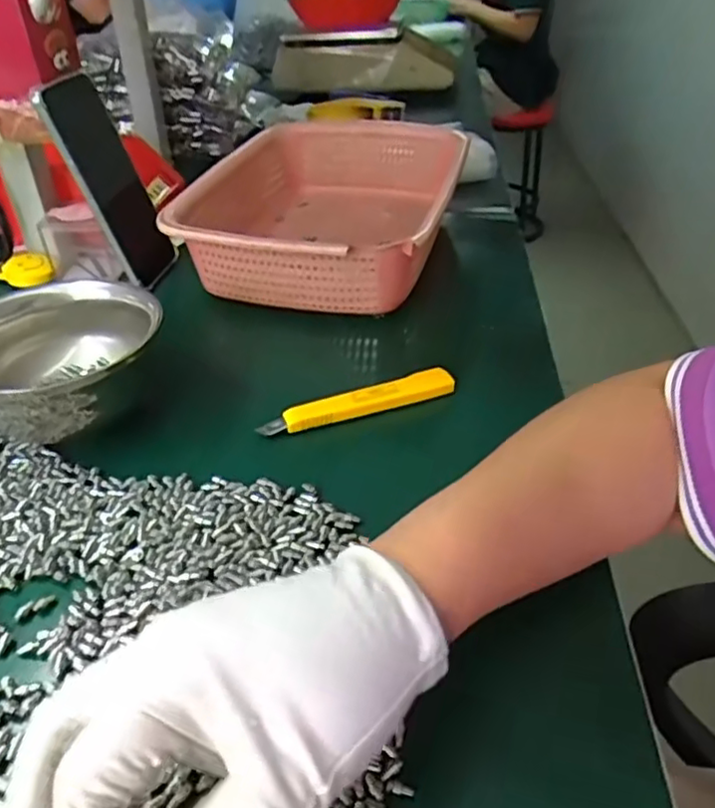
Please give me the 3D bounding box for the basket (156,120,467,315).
[{"bbox_3d":[-0.028,-0.177,0.596,0.210,0.081,0.304,7,37,11],"label":"basket"}]

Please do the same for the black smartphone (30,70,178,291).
[{"bbox_3d":[-0.204,-0.183,0.536,0.010,0.165,0.078,-10,36,20],"label":"black smartphone"}]

